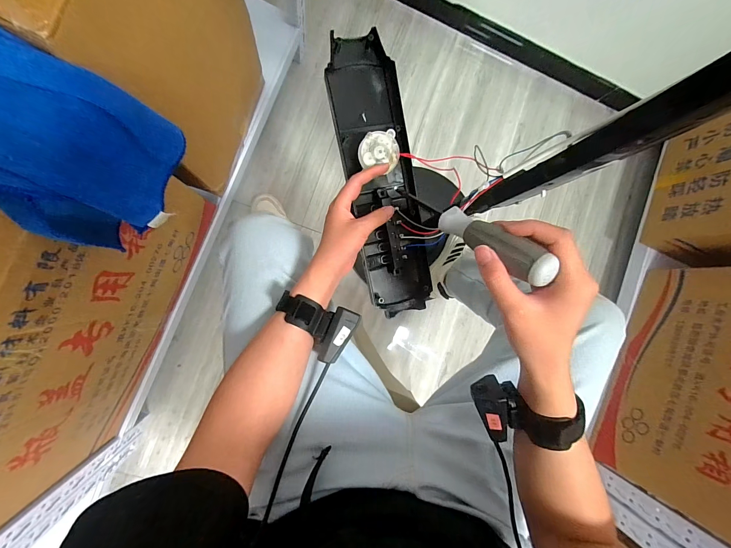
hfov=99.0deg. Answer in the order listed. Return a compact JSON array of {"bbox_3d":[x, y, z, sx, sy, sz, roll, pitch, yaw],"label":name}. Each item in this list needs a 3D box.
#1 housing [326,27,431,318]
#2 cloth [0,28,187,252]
[{"bbox_3d":[0.023,-0.121,0.420,0.093,0.041,0.360,-14,100,-9],"label":"housing"},{"bbox_3d":[-0.362,-0.134,0.307,0.258,0.181,0.165,15,87,-8],"label":"cloth"}]

